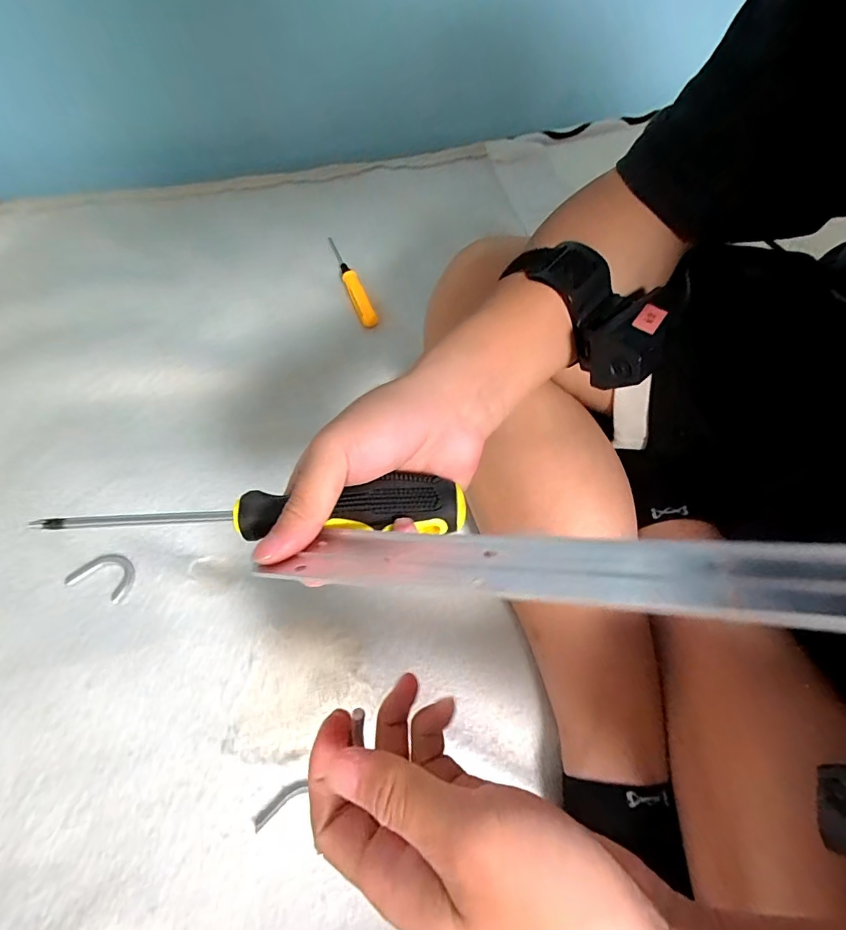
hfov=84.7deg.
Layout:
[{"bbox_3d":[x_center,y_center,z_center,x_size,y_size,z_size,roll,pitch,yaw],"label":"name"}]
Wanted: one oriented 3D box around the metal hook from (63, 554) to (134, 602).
[{"bbox_3d":[-0.242,0.084,0.355,0.047,0.005,0.031,17,64,8],"label":"metal hook"}]

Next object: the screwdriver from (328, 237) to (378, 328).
[{"bbox_3d":[-0.077,-0.195,0.490,0.015,0.018,0.124,-21,65,-11],"label":"screwdriver"}]

